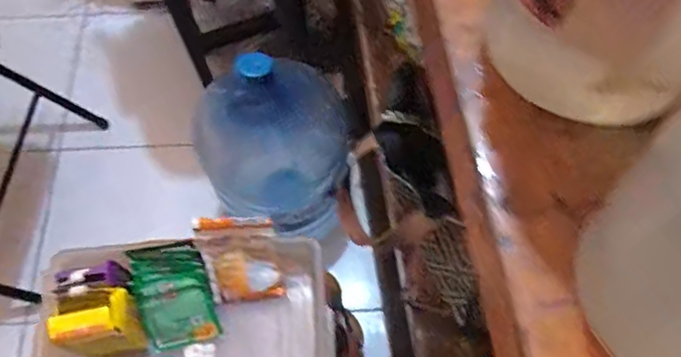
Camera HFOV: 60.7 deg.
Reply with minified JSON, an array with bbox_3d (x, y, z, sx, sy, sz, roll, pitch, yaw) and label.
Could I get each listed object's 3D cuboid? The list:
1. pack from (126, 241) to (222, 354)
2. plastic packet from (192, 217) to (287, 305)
[{"bbox_3d":[-0.171,0.125,0.602,0.072,0.014,0.118,-12,110,-8],"label":"pack"},{"bbox_3d":[-0.103,0.085,0.603,0.077,0.117,0.013,-7,32,-1],"label":"plastic packet"}]

